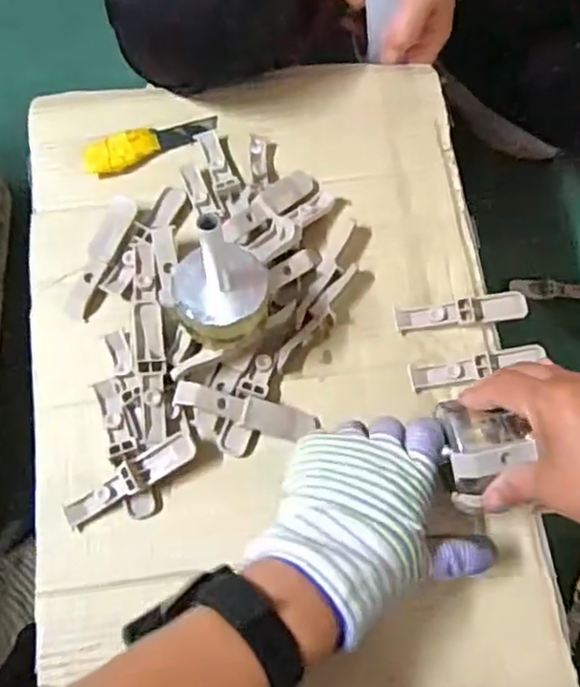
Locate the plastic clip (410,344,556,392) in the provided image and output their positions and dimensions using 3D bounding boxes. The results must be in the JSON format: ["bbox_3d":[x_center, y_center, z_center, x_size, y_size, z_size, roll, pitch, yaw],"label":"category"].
[{"bbox_3d":[0.137,0.017,0.489,0.098,0.014,0.019,-9,73,-2],"label":"plastic clip"}]

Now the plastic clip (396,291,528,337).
[{"bbox_3d":[0.128,-0.023,0.502,0.096,0.014,0.021,-7,73,-1],"label":"plastic clip"}]

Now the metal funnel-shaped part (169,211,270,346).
[{"bbox_3d":[-0.044,-0.035,0.428,0.059,0.097,0.058,0,73,1],"label":"metal funnel-shaped part"}]

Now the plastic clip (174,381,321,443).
[{"bbox_3d":[-0.030,0.048,0.467,0.100,0.014,0.022,17,73,-11],"label":"plastic clip"}]

